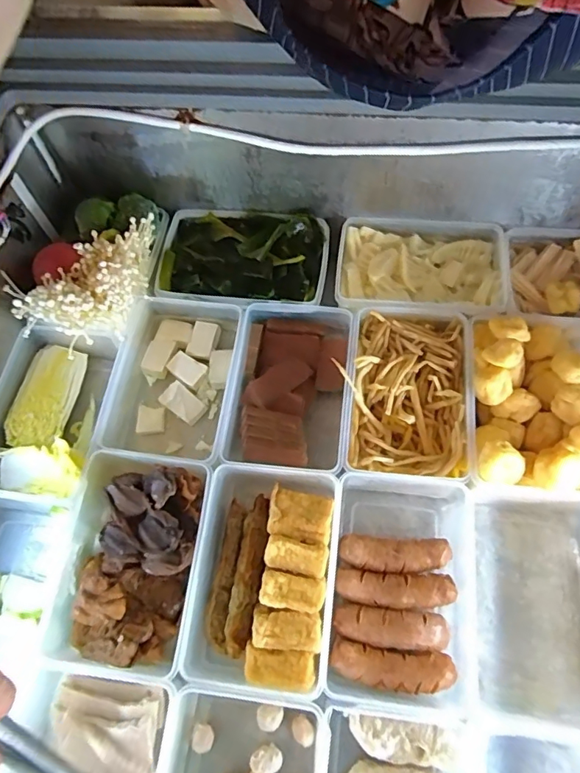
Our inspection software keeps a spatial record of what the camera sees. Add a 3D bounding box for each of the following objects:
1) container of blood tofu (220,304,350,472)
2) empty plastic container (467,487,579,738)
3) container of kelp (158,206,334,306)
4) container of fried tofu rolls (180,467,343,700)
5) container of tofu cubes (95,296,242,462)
[{"bbox_3d":[-0.001,-0.002,0.532,0.118,0.048,0.189,8,64,1],"label":"container of blood tofu"},{"bbox_3d":[0.229,0.194,0.438,0.117,0.067,0.191,7,64,1],"label":"empty plastic container"},{"bbox_3d":[-0.056,-0.154,0.592,0.195,0.051,0.125,9,64,2],"label":"container of kelp"},{"bbox_3d":[-0.025,0.172,0.465,0.124,0.063,0.197,7,64,1],"label":"container of fried tofu rolls"},{"bbox_3d":[-0.126,-0.007,0.551,0.126,0.062,0.188,7,64,1],"label":"container of tofu cubes"}]

